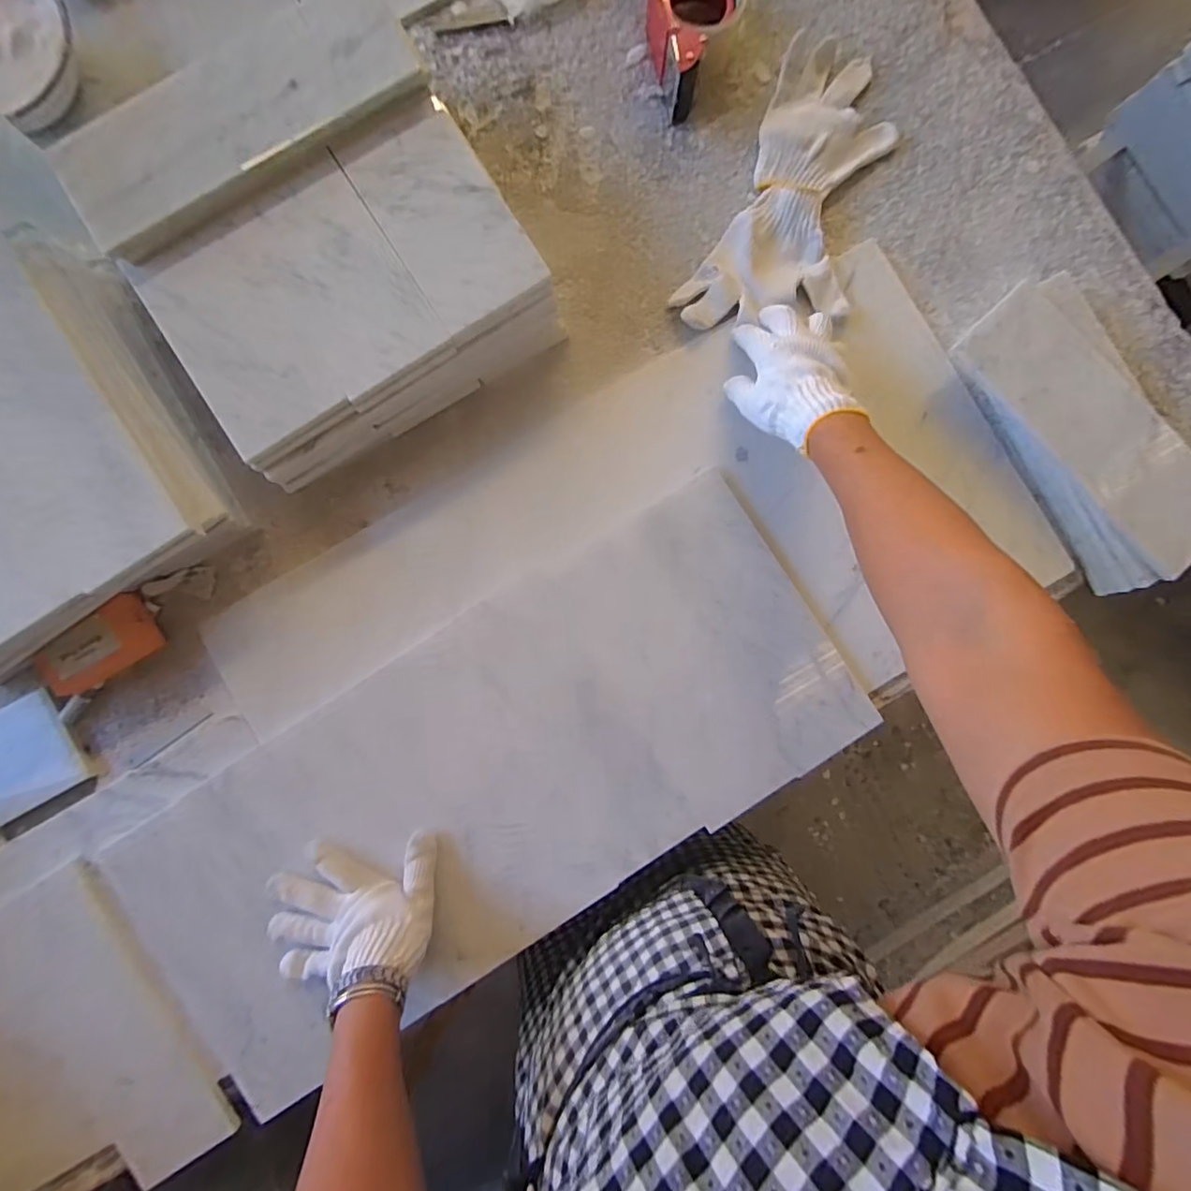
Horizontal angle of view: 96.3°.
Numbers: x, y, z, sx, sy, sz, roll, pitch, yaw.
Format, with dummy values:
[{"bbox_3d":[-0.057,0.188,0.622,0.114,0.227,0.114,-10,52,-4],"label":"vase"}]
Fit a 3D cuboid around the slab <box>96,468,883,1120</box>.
[{"bbox_3d":[-0.093,0.177,0.515,0.695,0.027,0.303,-29,88,-2],"label":"slab"}]

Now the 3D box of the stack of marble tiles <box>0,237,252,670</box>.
[{"bbox_3d":[-0.532,-0.107,0.482,0.316,0.118,0.320,-30,88,-3],"label":"stack of marble tiles"}]

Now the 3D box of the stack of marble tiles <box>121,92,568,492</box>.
[{"bbox_3d":[-0.208,-0.261,0.486,0.296,0.106,0.200,-32,88,-3],"label":"stack of marble tiles"}]

